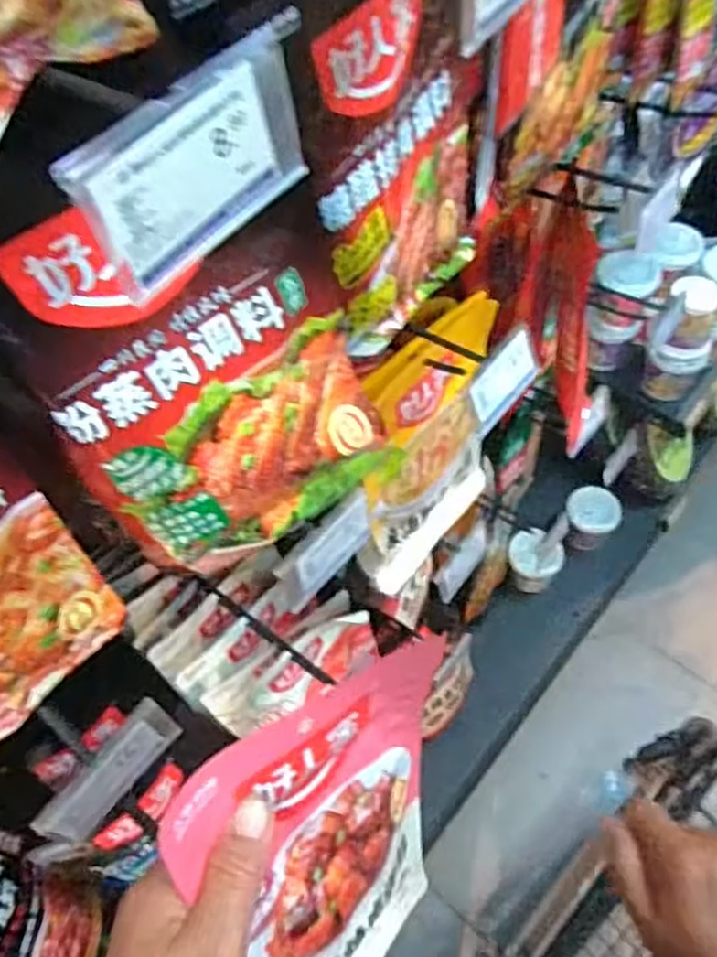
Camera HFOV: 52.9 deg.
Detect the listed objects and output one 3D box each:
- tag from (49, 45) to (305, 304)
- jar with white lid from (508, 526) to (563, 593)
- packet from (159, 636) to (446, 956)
[{"bbox_3d":[-0.049,-0.096,0.224,0.008,0.048,0.082,34,66,23],"label":"tag"},{"bbox_3d":[0.300,0.142,1.240,0.088,0.076,0.084,-2,57,3],"label":"jar with white lid"},{"bbox_3d":[-0.013,0.203,0.383,0.019,0.227,0.164,17,33,38],"label":"packet"}]

